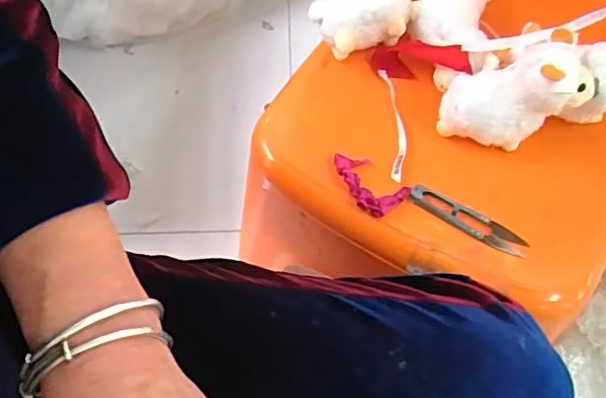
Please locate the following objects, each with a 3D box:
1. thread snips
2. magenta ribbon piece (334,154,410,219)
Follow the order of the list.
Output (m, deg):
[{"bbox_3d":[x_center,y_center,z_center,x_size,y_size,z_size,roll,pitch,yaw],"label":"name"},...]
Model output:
[{"bbox_3d":[0.139,0.018,0.501,0.104,0.006,0.023,27,65,13],"label":"thread snips"},{"bbox_3d":[0.054,-0.016,0.506,0.066,0.023,0.046,39,68,18],"label":"magenta ribbon piece"}]

